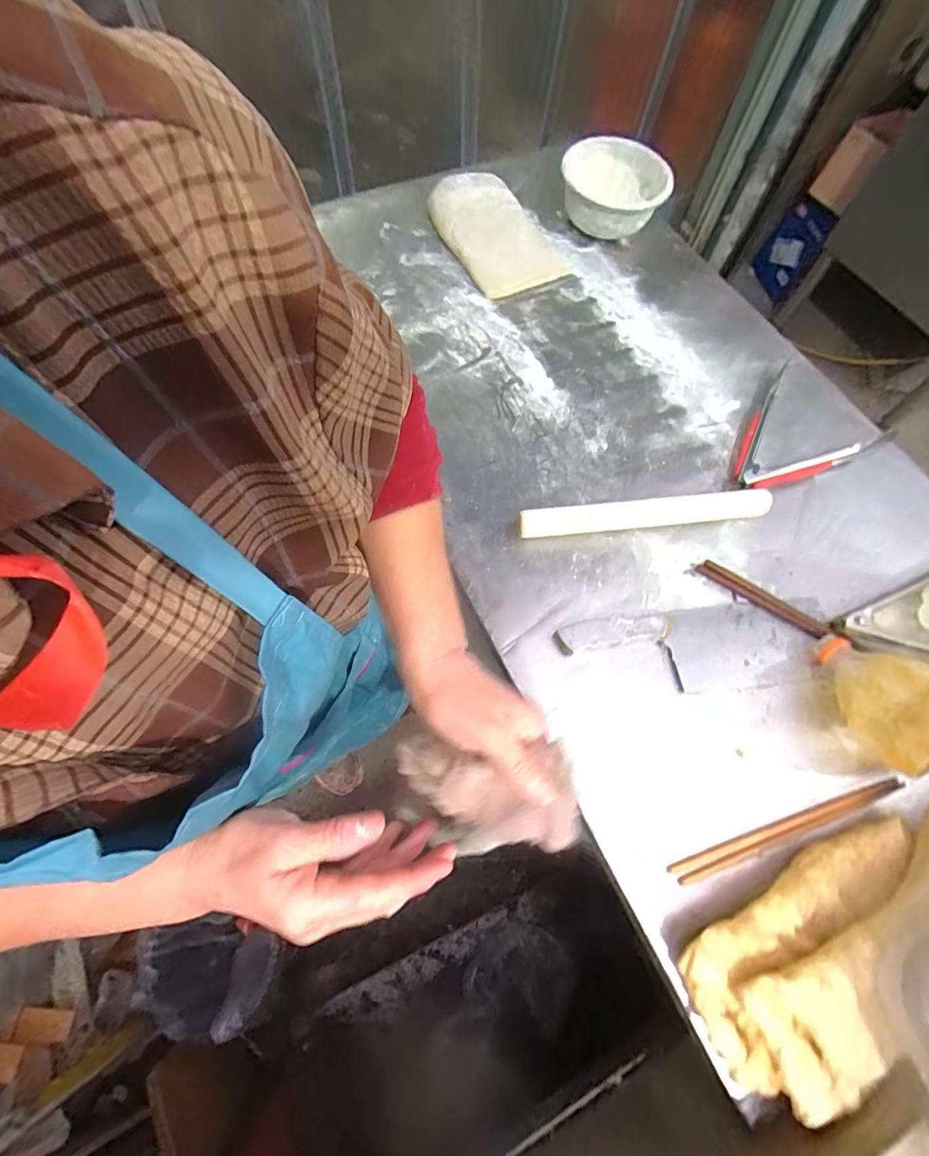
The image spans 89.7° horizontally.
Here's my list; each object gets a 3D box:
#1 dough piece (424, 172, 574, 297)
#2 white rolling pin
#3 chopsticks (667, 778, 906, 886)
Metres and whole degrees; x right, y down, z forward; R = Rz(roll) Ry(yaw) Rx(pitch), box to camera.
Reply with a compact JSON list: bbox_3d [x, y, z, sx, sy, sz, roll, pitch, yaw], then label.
[{"bbox_3d":[0.043,-0.544,0.726,0.149,0.038,0.244,-29,71,-13],"label":"dough piece"},{"bbox_3d":[0.210,-0.074,0.542,0.298,0.024,0.027,-6,68,-4],"label":"white rolling pin"},{"bbox_3d":[0.292,0.223,0.419,0.233,0.006,0.018,-17,69,-9],"label":"chopsticks"}]

